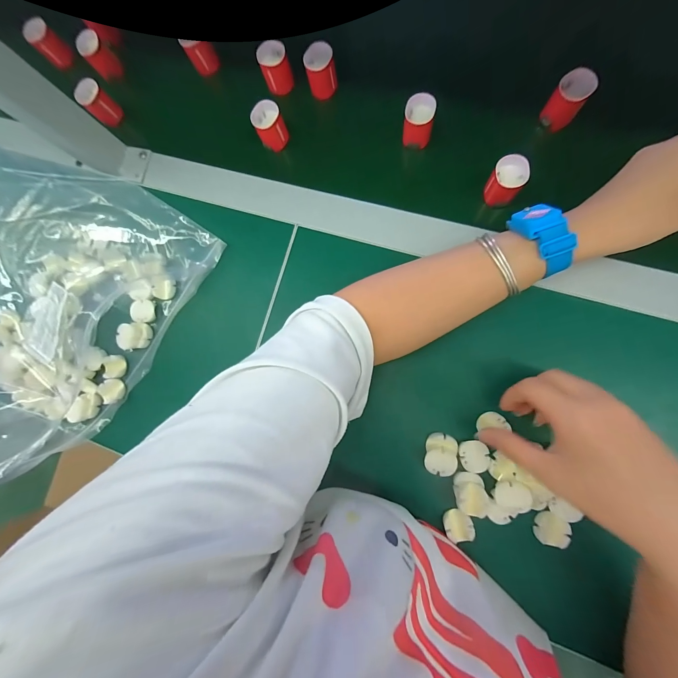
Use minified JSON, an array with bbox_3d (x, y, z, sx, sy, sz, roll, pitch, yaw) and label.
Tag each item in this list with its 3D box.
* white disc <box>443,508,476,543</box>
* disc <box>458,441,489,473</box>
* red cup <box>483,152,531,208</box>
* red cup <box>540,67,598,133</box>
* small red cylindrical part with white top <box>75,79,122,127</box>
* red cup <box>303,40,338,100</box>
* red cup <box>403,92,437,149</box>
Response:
[{"bbox_3d":[0.108,0.168,0.276,0.024,0.012,0.028,-19,83,6],"label":"white disc"},{"bbox_3d":[0.122,0.106,0.271,0.025,0.004,0.027,-1,85,8],"label":"disc"},{"bbox_3d":[0.156,-0.147,0.284,0.030,0.034,0.028,-1,85,8],"label":"red cup"},{"bbox_3d":[0.212,-0.221,0.280,0.027,0.033,0.031,33,91,9],"label":"red cup"},{"bbox_3d":[-0.288,-0.283,0.362,0.028,0.034,0.031,-39,81,3],"label":"small red cylindrical part with white top"},{"bbox_3d":[-0.019,-0.284,0.321,0.030,0.034,0.028,-1,85,8],"label":"red cup"},{"bbox_3d":[0.080,-0.217,0.301,0.028,0.033,0.028,-1,85,8],"label":"red cup"}]

